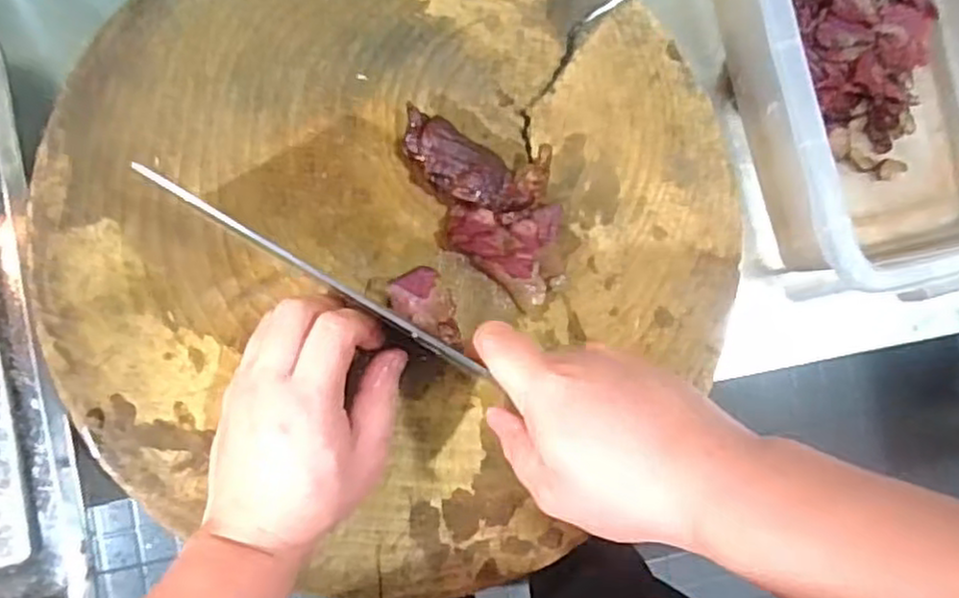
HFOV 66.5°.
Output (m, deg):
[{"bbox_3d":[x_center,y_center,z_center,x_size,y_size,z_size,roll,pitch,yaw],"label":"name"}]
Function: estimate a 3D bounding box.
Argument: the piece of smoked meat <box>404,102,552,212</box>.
[{"bbox_3d":[-0.004,-0.077,0.426,0.085,0.028,0.042,17,85,-6],"label":"piece of smoked meat"}]

